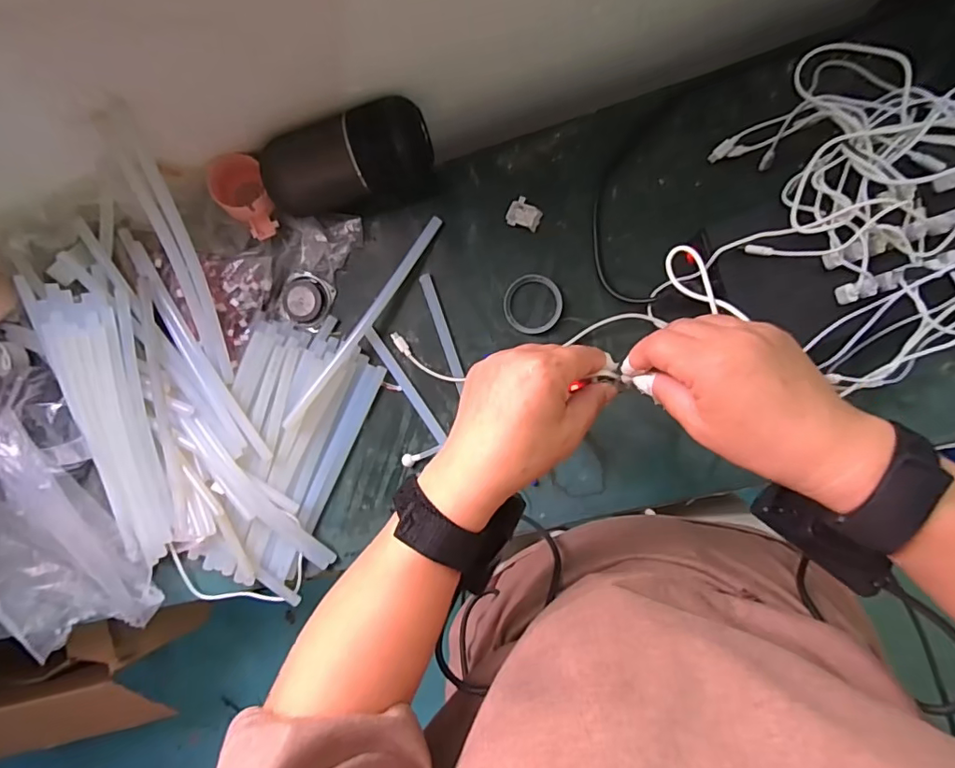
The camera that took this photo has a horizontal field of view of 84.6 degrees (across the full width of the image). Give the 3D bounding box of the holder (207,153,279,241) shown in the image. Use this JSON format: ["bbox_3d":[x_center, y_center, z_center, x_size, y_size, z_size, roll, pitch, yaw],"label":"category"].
[{"bbox_3d":[-0.243,-0.200,0.549,0.057,0.042,0.096,-37,73,7],"label":"holder"}]

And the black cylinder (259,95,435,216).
[{"bbox_3d":[-0.129,-0.221,0.519,0.166,0.075,0.076,-10,89,9],"label":"black cylinder"}]

